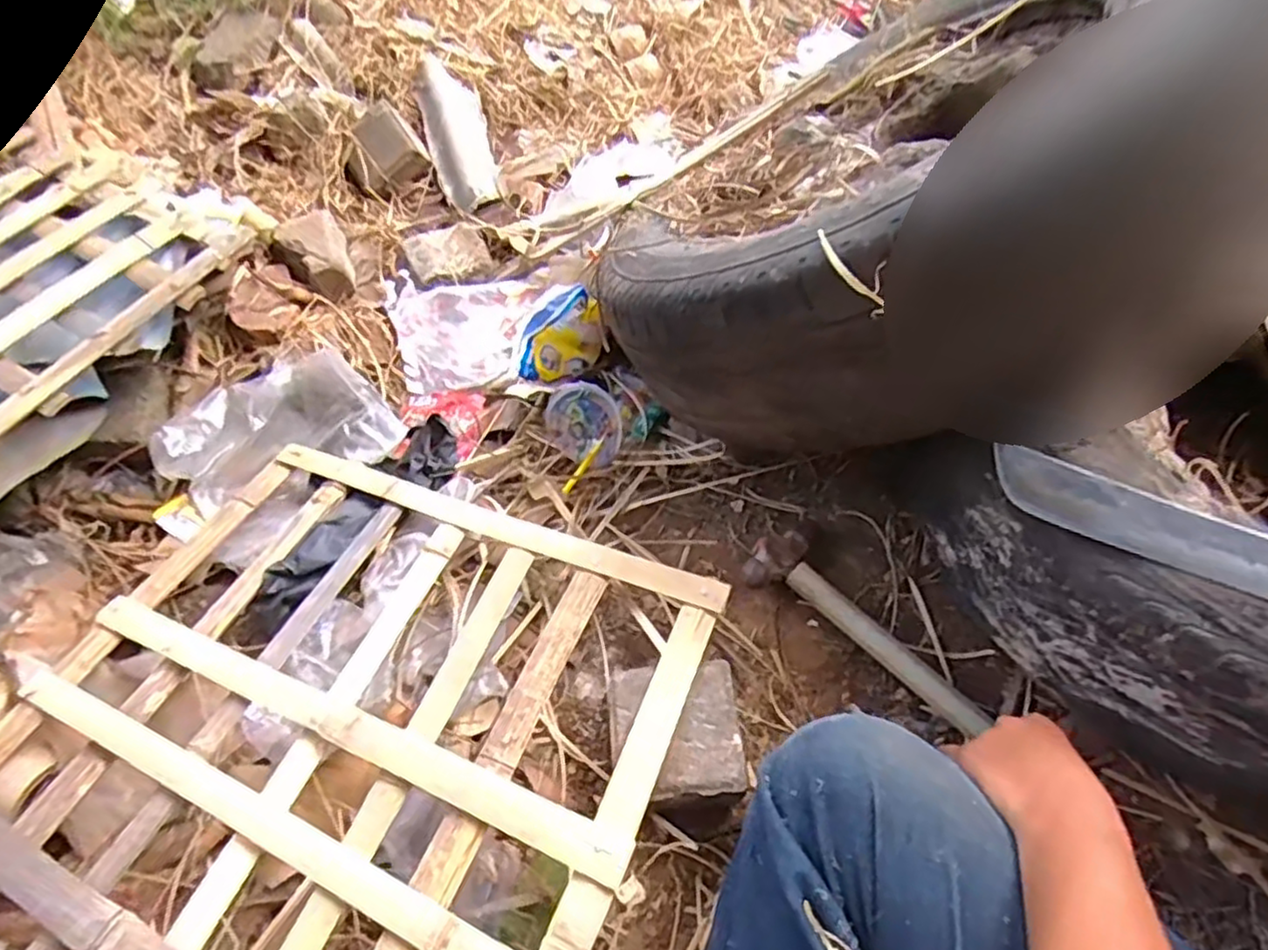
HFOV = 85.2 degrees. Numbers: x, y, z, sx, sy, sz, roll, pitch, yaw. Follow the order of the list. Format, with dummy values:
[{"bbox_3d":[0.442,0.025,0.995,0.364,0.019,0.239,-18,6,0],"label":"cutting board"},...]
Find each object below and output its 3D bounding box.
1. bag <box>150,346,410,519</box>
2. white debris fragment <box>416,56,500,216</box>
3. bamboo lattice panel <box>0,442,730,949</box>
[{"bbox_3d":[-0.403,-0.057,0.790,0.253,0.068,0.141,-16,53,-11],"label":"bag"},{"bbox_3d":[-0.254,-0.490,0.989,0.086,0.033,0.293,-16,70,-12],"label":"white debris fragment"},{"bbox_3d":[-0.252,0.217,0.525,0.514,0.033,0.526,13,51,19],"label":"bamboo lattice panel"}]

